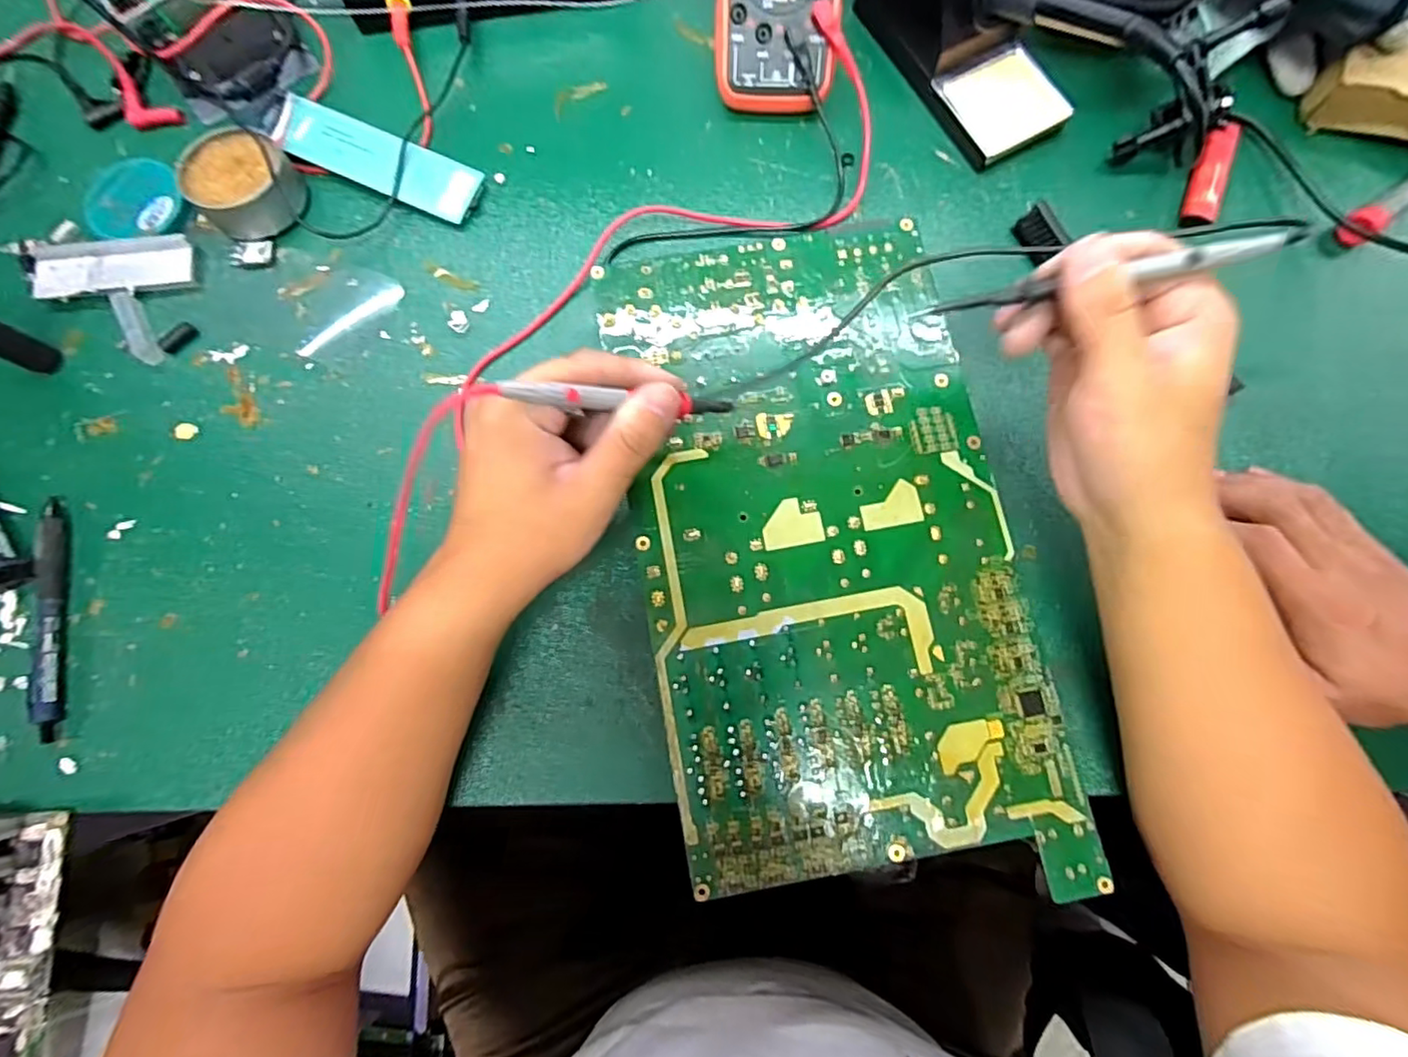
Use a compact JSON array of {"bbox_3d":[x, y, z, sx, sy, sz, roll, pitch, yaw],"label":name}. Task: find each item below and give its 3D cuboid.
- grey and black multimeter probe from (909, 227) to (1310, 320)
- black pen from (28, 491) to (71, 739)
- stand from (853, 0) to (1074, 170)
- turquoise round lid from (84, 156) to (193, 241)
[{"bbox_3d":[0.160,-0.104,0.252,0.139,0.005,0.008,-4,79,24],"label":"grey and black multimeter probe"},{"bbox_3d":[-0.375,0.050,0.345,0.017,0.012,0.136,-9,80,-1],"label":"black pen"},{"bbox_3d":[0.172,-0.330,0.388,0.078,0.067,0.165,-33,81,-5],"label":"stand"},{"bbox_3d":[-0.374,-0.221,0.399,0.067,0.007,0.059,0,80,1],"label":"turquoise round lid"}]

